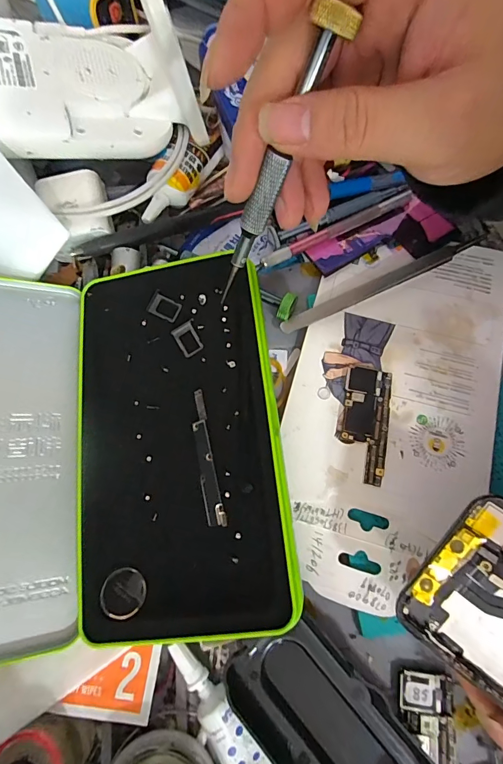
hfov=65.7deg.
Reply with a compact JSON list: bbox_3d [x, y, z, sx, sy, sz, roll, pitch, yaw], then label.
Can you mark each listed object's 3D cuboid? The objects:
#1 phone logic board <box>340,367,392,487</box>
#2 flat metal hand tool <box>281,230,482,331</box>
[{"bbox_3d":[0.067,0.024,0.227,0.026,0.004,0.067,8,70,5],"label":"phone logic board"},{"bbox_3d":[0.084,-0.065,0.252,0.141,0.010,0.011,-24,75,-6],"label":"flat metal hand tool"}]

